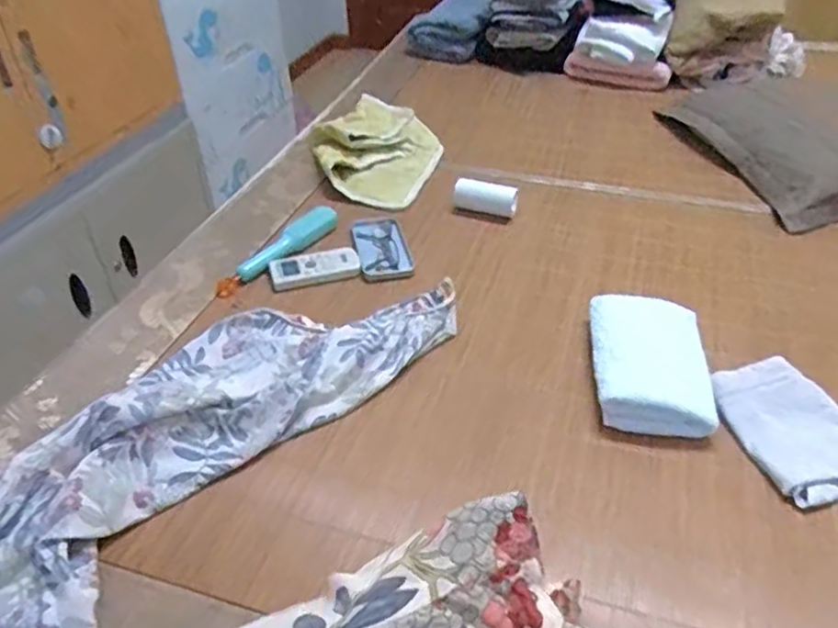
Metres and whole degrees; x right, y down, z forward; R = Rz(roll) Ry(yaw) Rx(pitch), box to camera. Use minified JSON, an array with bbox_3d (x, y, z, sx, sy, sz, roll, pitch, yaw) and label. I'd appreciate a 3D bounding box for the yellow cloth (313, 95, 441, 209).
[{"bbox_3d":[-0.073,-0.298,1.178,0.223,0.059,0.376,-7,38,-10],"label":"yellow cloth"}]

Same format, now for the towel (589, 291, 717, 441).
[{"bbox_3d":[0.259,0.056,0.737,0.121,0.045,0.198,6,37,7],"label":"towel"}]

